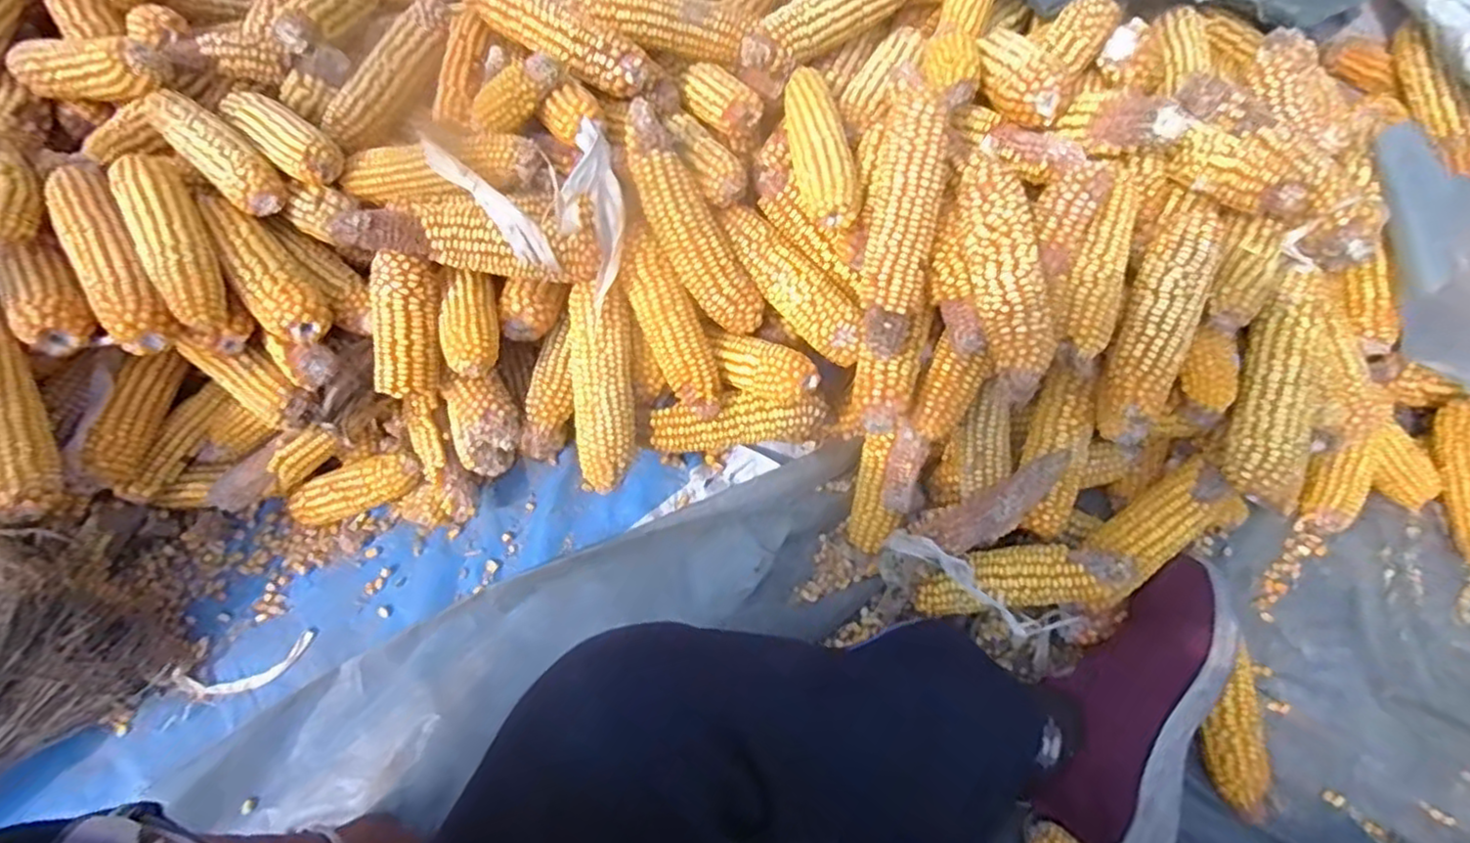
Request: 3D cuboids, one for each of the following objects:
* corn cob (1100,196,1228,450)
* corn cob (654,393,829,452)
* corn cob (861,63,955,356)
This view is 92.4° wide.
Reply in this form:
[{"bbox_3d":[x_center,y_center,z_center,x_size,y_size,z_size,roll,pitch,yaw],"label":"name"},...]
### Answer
[{"bbox_3d":[0.330,-0.073,0.548,0.057,0.064,0.186,18,98,7],"label":"corn cob"},{"bbox_3d":[0.004,0.000,0.620,0.155,0.043,0.040,-10,72,-2],"label":"corn cob"},{"bbox_3d":[0.127,-0.149,0.524,0.054,0.044,0.199,9,89,4],"label":"corn cob"}]

